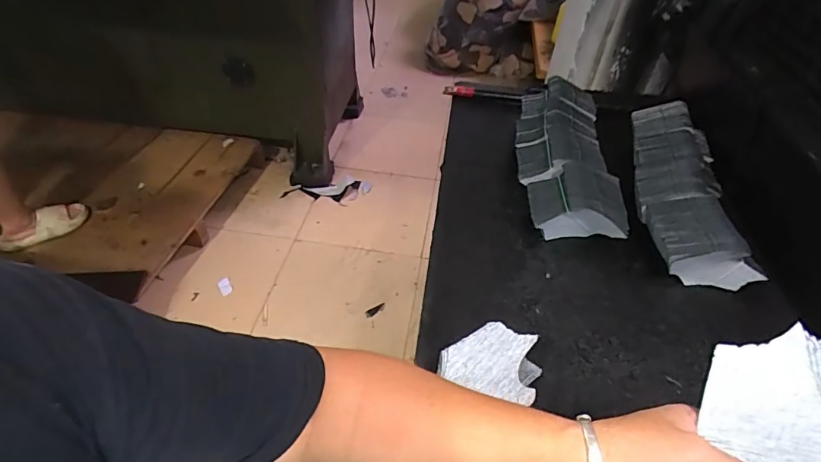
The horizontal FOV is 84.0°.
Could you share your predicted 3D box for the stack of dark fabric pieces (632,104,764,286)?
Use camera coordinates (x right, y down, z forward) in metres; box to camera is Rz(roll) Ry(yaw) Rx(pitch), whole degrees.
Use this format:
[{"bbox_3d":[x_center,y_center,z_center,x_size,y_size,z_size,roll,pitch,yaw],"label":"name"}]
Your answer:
[{"bbox_3d":[0.486,-0.080,0.830,0.164,0.111,0.415,10,43,6],"label":"stack of dark fabric pieces"}]

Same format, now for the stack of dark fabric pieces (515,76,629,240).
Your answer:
[{"bbox_3d":[0.294,-0.154,0.898,0.165,0.107,0.432,8,43,3],"label":"stack of dark fabric pieces"}]

